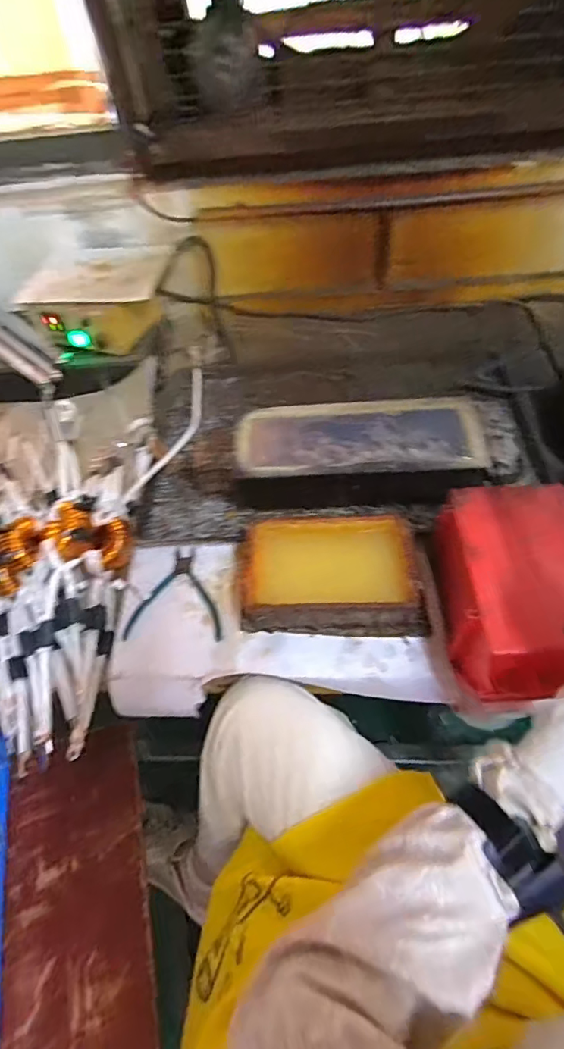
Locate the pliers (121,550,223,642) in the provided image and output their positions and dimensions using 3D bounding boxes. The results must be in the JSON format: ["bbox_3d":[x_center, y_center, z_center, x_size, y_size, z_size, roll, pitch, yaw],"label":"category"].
[{"bbox_3d":[-0.135,0.087,0.658,0.122,0.012,0.131,1,53,6],"label":"pliers"}]

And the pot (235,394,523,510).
[{"bbox_3d":[0.125,-0.106,0.725,0.373,0.088,0.149,2,53,6],"label":"pot"}]

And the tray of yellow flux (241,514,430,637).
[{"bbox_3d":[0.063,0.059,0.619,0.219,0.064,0.137,1,53,6],"label":"tray of yellow flux"}]

